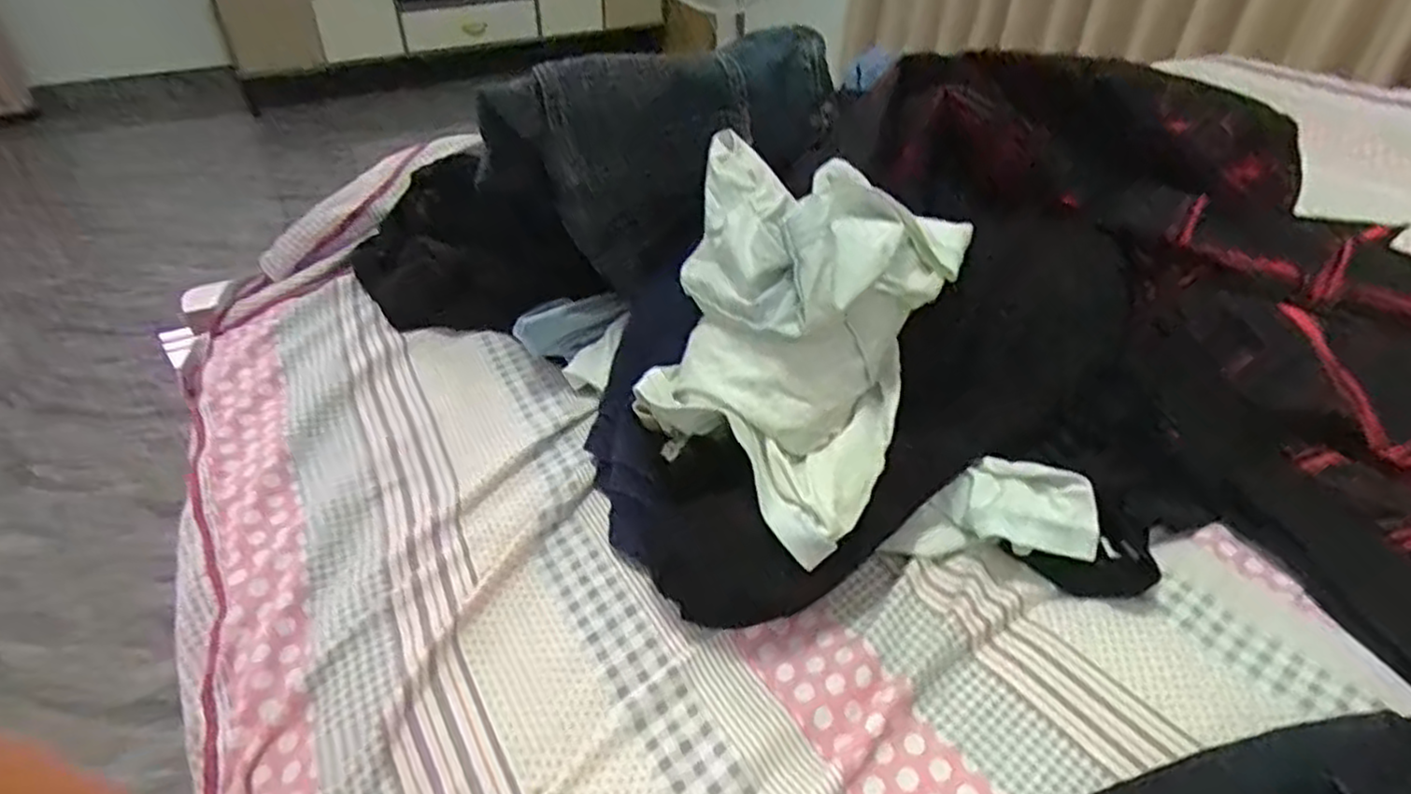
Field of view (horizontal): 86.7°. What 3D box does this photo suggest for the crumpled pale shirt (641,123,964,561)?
[{"bbox_3d":[0.050,-0.048,0.462,0.161,0.134,0.228,19,41,21],"label":"crumpled pale shirt"}]

